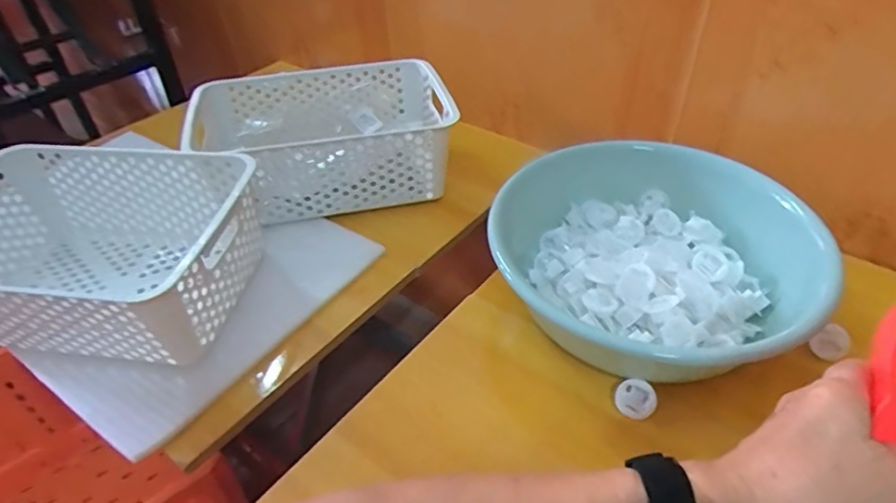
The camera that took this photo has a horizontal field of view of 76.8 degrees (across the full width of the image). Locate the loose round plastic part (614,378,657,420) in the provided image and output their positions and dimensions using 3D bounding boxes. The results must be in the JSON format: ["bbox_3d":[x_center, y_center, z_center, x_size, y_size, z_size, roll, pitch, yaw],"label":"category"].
[{"bbox_3d":[0.162,0.128,0.488,0.033,0.004,0.033,-1,82,10],"label":"loose round plastic part"}]

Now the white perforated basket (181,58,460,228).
[{"bbox_3d":[-0.155,-0.147,0.725,0.309,0.100,0.214,-10,42,-8],"label":"white perforated basket"}]

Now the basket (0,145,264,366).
[{"bbox_3d":[-0.351,0.001,0.560,0.299,0.113,0.202,3,42,7],"label":"basket"}]

